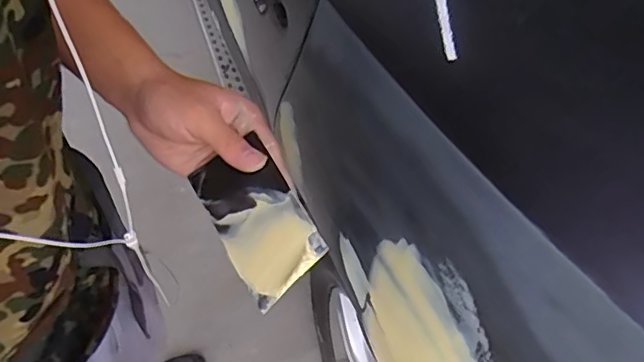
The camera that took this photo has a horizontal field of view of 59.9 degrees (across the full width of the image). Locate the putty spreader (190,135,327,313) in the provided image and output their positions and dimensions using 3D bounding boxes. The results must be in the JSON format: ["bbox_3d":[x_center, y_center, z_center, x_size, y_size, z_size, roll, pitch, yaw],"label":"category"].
[{"bbox_3d":[-0.050,0.023,0.399,0.005,0.072,0.121,9,42,-54],"label":"putty spreader"}]

